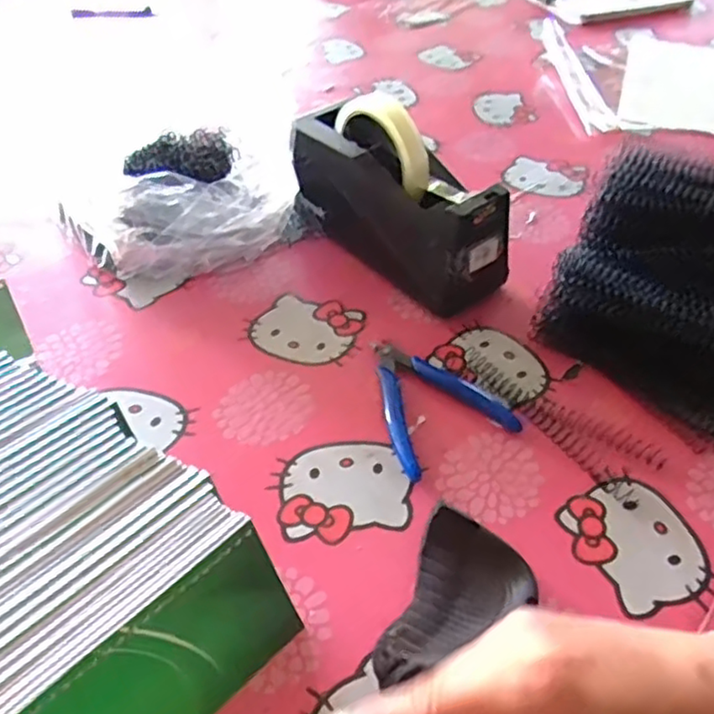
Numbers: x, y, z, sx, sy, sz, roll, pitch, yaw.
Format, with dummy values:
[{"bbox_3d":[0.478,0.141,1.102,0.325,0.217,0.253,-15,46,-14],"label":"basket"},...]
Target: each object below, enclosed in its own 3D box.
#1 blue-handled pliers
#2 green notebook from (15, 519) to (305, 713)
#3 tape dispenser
[{"bbox_3d":[0.045,0.026,0.454,0.085,0.008,0.112,-21,49,-19],"label":"blue-handled pliers"},{"bbox_3d":[-0.086,0.144,0.301,0.129,0.076,0.007,-36,32,-30],"label":"green notebook"},{"bbox_3d":[0.032,-0.129,0.528,0.075,0.121,0.185,-33,54,-28],"label":"tape dispenser"}]

